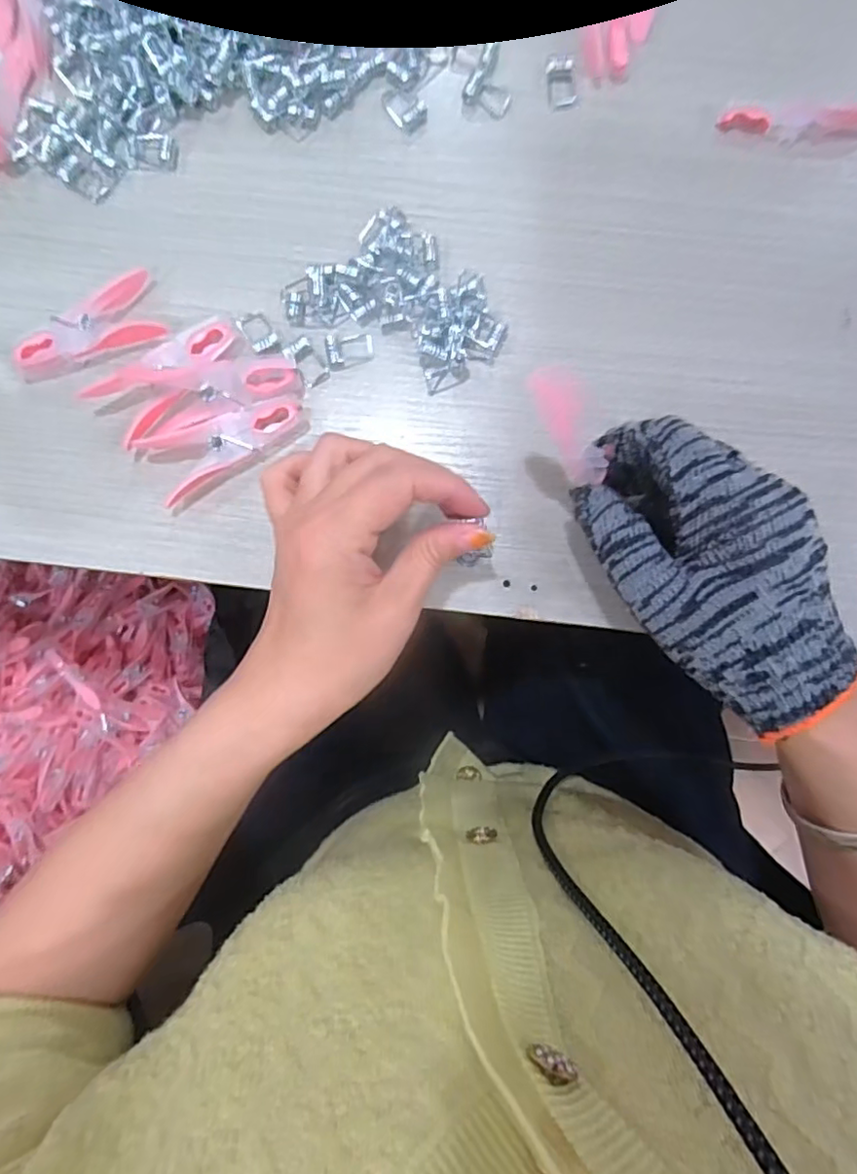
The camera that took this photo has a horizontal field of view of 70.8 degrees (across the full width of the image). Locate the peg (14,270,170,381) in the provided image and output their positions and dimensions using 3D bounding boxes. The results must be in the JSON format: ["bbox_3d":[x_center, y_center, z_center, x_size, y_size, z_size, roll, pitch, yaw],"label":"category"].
[{"bbox_3d":[-0.171,-0.127,0.299,0.076,0.014,0.031,-21,87,0],"label":"peg"}]

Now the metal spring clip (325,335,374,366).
[{"bbox_3d":[-0.039,-0.119,0.301,0.023,0.004,0.014,-7,87,0],"label":"metal spring clip"}]

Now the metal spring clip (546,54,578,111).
[{"bbox_3d":[0.067,-0.254,0.302,0.013,0.004,0.025,-9,87,0],"label":"metal spring clip"}]

